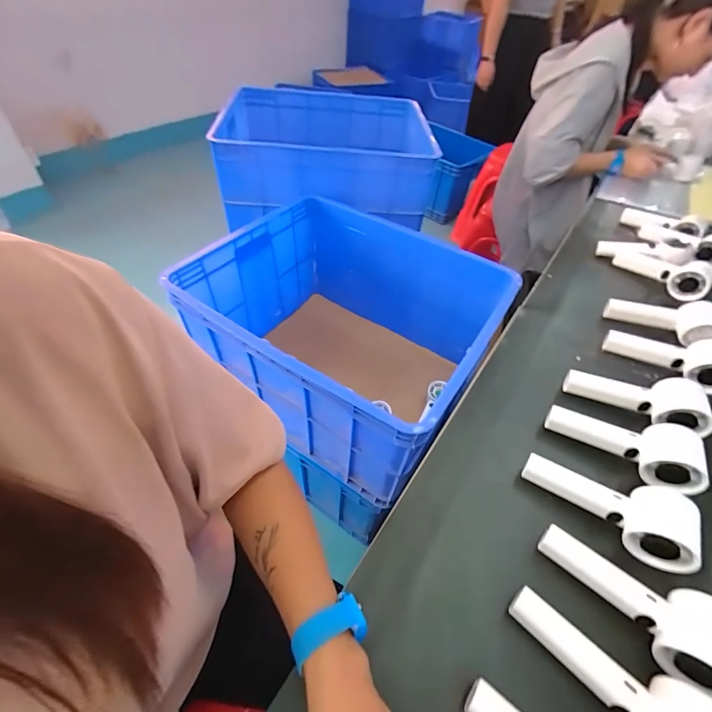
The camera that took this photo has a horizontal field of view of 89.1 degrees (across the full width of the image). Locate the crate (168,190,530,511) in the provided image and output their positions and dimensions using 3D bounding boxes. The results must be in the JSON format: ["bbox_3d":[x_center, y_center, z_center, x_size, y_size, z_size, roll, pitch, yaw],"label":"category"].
[{"bbox_3d":[-0.024,-0.049,0.874,0.585,0.380,0.502,29,53,18],"label":"crate"}]

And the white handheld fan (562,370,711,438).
[{"bbox_3d":[0.359,0.059,0.467,0.153,0.049,0.070,11,50,4],"label":"white handheld fan"}]

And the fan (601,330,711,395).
[{"bbox_3d":[0.457,0.000,0.527,0.155,0.055,0.067,19,51,11],"label":"fan"}]

